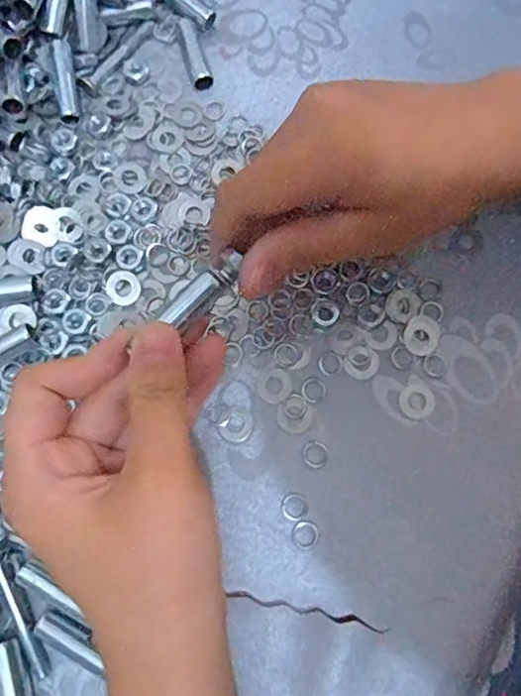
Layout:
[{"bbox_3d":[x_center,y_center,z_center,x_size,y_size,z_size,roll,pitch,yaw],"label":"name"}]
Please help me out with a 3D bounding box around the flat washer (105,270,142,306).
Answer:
[{"bbox_3d":[-0.067,-0.029,0.272,0.016,0.004,0.016,0,76,1],"label":"flat washer"}]

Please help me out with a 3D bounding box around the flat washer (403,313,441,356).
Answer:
[{"bbox_3d":[0.077,-0.006,0.264,0.017,0.004,0.019,33,79,8],"label":"flat washer"}]

